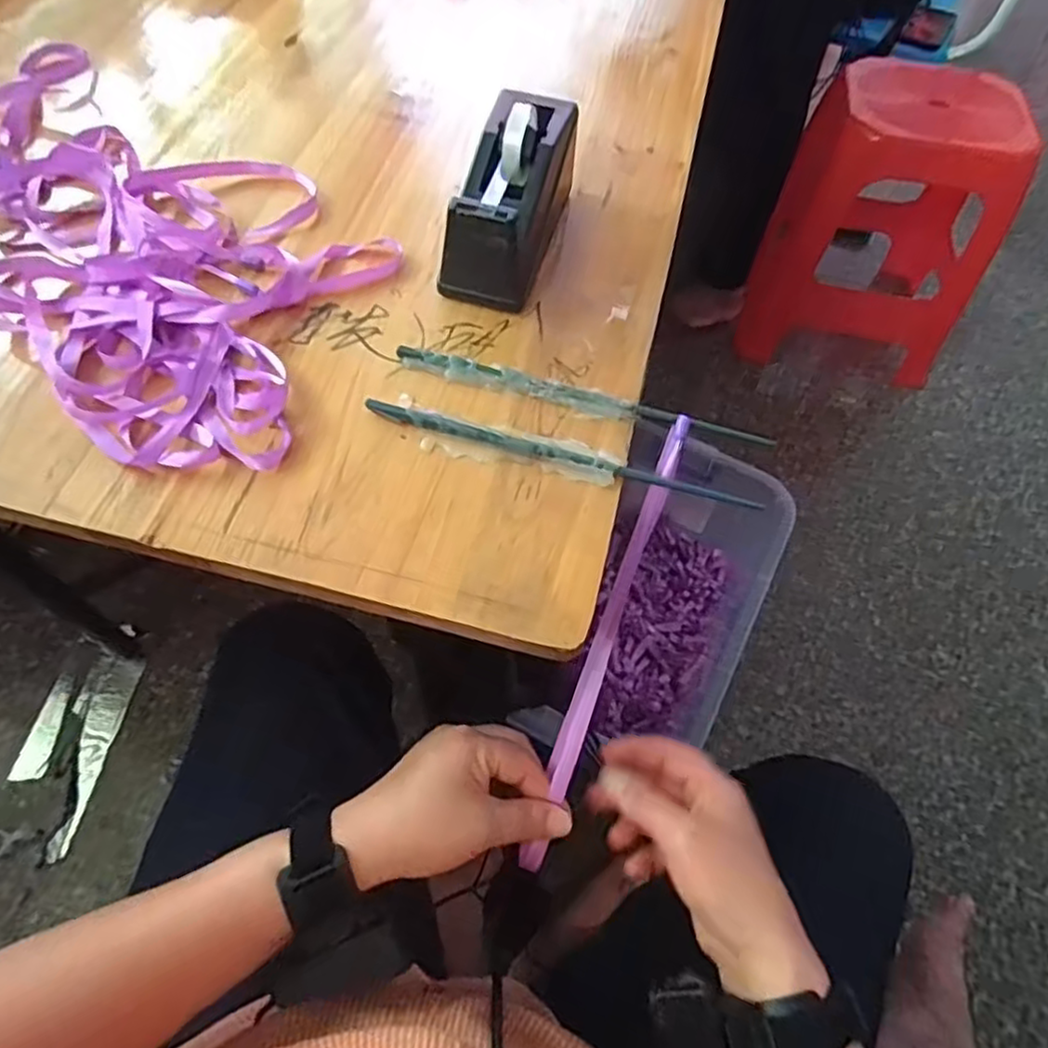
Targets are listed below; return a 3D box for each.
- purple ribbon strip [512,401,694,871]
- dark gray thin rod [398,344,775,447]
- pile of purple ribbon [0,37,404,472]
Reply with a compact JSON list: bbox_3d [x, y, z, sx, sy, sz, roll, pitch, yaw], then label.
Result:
[{"bbox_3d":[0.048,0.074,0.416,0.015,0.014,0.287,19,90,9],"label":"purple ribbon strip"},{"bbox_3d":[0.032,-0.080,0.420,0.226,0.009,0.011,13,58,5],"label":"dark gray thin rod"},{"bbox_3d":[-0.266,-0.210,0.477,0.221,0.019,0.435,-39,67,-24],"label":"pile of purple ribbon"}]

